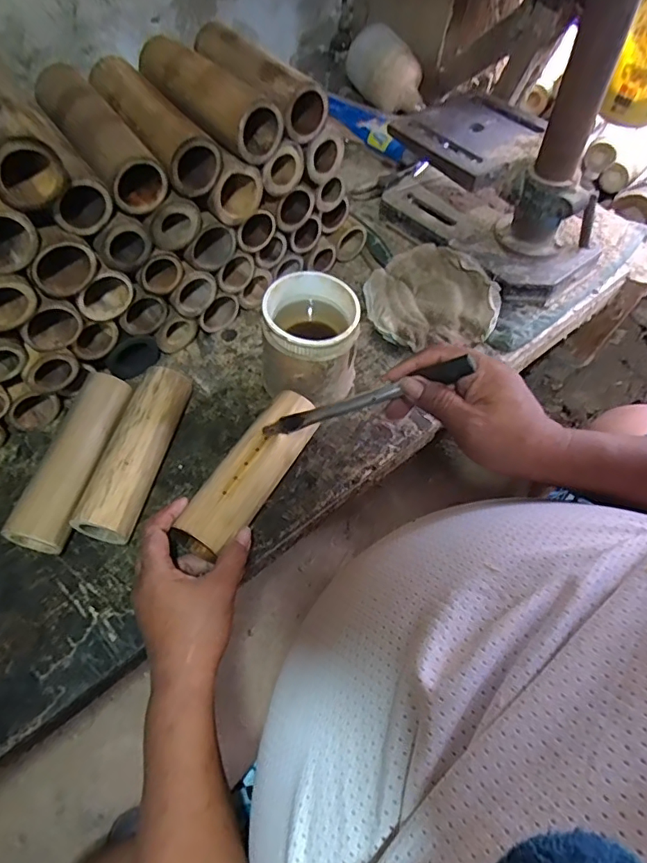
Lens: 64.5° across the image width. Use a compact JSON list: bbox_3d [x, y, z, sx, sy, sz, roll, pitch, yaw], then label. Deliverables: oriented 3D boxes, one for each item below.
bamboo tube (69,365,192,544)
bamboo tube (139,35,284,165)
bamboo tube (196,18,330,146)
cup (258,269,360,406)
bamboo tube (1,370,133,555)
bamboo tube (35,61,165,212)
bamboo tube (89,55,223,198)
[{"bbox_3d":[-0.183,0.022,0.515,0.050,0.052,0.178,13,60,6],"label":"bamboo tube"},{"bbox_3d":[-0.119,-0.331,0.502,0.184,0.051,0.058,40,66,20],"label":"bamboo tube"},{"bbox_3d":[-0.069,-0.365,0.528,0.054,0.051,0.172,-32,65,-19],"label":"bamboo tube"},{"bbox_3d":[-0.013,-0.090,0.548,0.092,0.115,0.096,1,59,-2],"label":"cup"},{"bbox_3d":[-0.239,0.029,0.507,0.053,0.049,0.180,12,60,5],"label":"bamboo tube"},{"bbox_3d":[-0.202,-0.261,0.465,0.055,0.048,0.156,-33,66,-19],"label":"bamboo tube"},{"bbox_3d":[-0.164,-0.295,0.488,0.059,0.050,0.178,-35,66,-20],"label":"bamboo tube"}]

